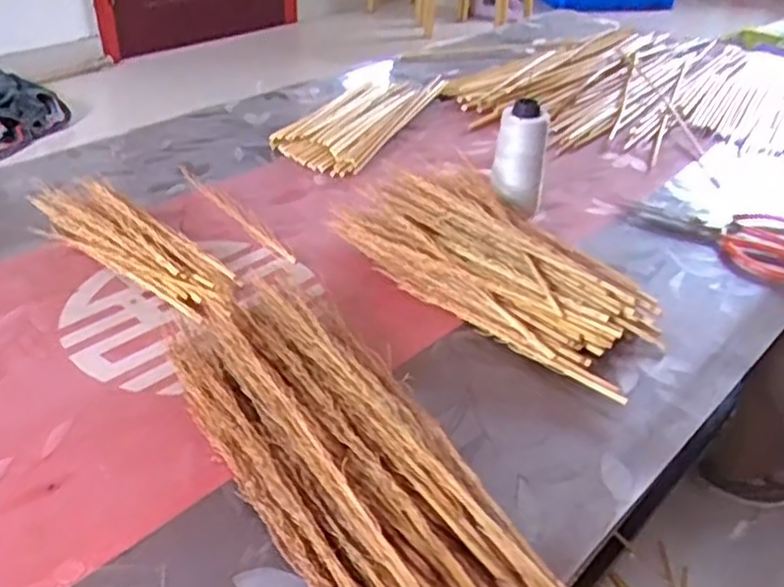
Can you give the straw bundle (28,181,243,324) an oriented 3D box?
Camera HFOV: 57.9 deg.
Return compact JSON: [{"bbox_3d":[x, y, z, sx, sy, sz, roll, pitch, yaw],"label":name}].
[{"bbox_3d":[-0.221,-0.043,0.603,0.233,0.030,0.070,28,42,31],"label":"straw bundle"}]

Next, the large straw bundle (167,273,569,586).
[{"bbox_3d":[-0.029,0.089,0.417,0.116,0.033,0.318,-19,40,-29],"label":"large straw bundle"}]

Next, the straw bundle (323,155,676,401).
[{"bbox_3d":[0.086,-0.032,0.584,0.283,0.058,0.121,30,43,33],"label":"straw bundle"}]

